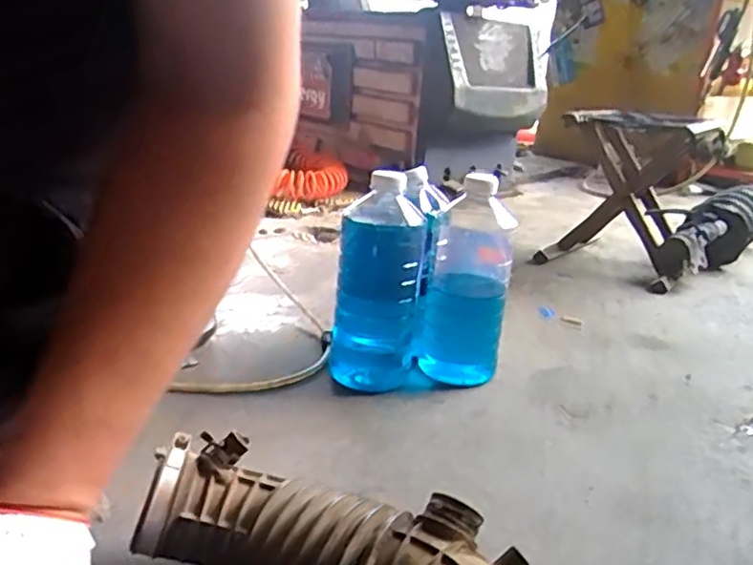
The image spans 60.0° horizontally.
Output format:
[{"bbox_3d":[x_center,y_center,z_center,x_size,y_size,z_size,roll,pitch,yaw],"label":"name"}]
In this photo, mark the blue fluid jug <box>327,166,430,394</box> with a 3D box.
[{"bbox_3d":[0.002,-0.005,0.790,0.101,0.246,0.113,4,19,0],"label":"blue fluid jug"}]

